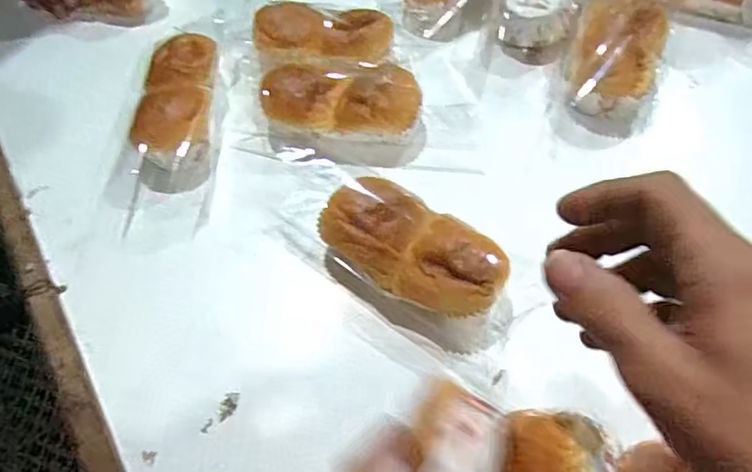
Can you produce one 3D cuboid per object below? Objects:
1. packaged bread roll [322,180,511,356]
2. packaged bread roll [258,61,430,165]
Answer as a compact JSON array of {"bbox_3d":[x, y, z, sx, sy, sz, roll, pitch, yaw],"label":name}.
[{"bbox_3d":[0.028,0.016,0.411,0.144,0.052,0.073,30,65,20],"label":"packaged bread roll"},{"bbox_3d":[-0.030,-0.105,0.497,0.142,0.046,0.076,4,59,4],"label":"packaged bread roll"}]

